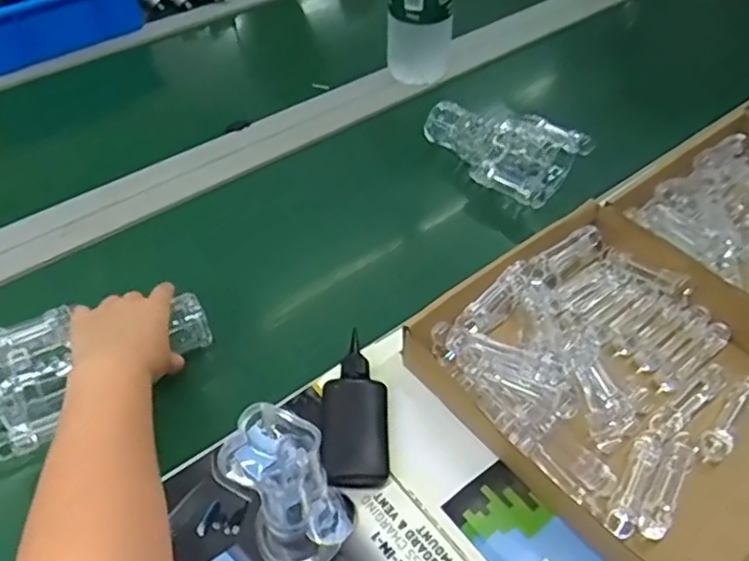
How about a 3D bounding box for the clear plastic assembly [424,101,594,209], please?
[{"bbox_3d":[0.146,-0.169,0.766,0.195,0.052,0.105,33,56,25],"label":"clear plastic assembly"}]

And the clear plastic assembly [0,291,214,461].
[{"bbox_3d":[-0.293,0.080,0.526,0.289,0.052,0.117,-20,53,-19],"label":"clear plastic assembly"}]

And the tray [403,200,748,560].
[{"bbox_3d":[0.217,0.088,0.540,0.274,0.059,0.308,-30,55,-25],"label":"tray"}]

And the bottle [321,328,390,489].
[{"bbox_3d":[-0.016,0.111,0.533,0.055,0.028,0.132,-1,49,-2],"label":"bottle"}]

